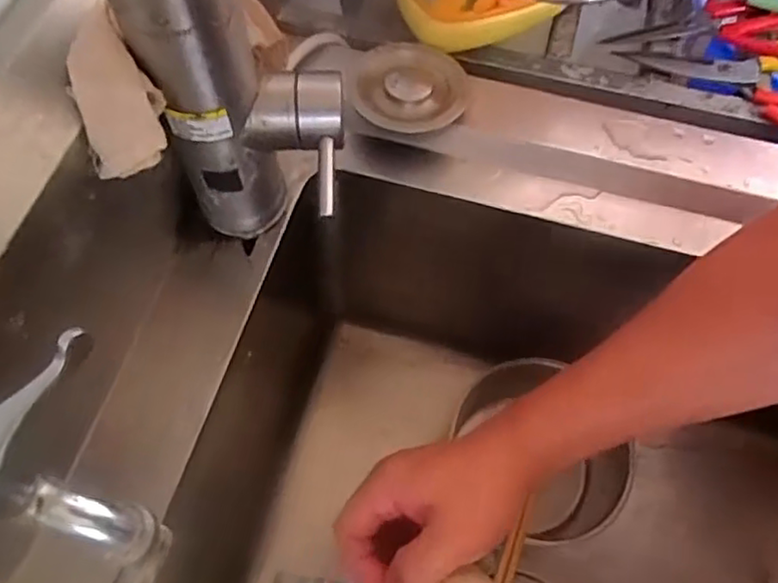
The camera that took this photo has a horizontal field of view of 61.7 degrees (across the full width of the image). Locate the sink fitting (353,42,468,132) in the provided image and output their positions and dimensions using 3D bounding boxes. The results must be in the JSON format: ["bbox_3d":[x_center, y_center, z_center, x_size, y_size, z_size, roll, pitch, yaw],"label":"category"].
[{"bbox_3d":[0.016,-0.142,0.452,0.074,0.016,0.076,1,64,-1],"label":"sink fitting"}]

